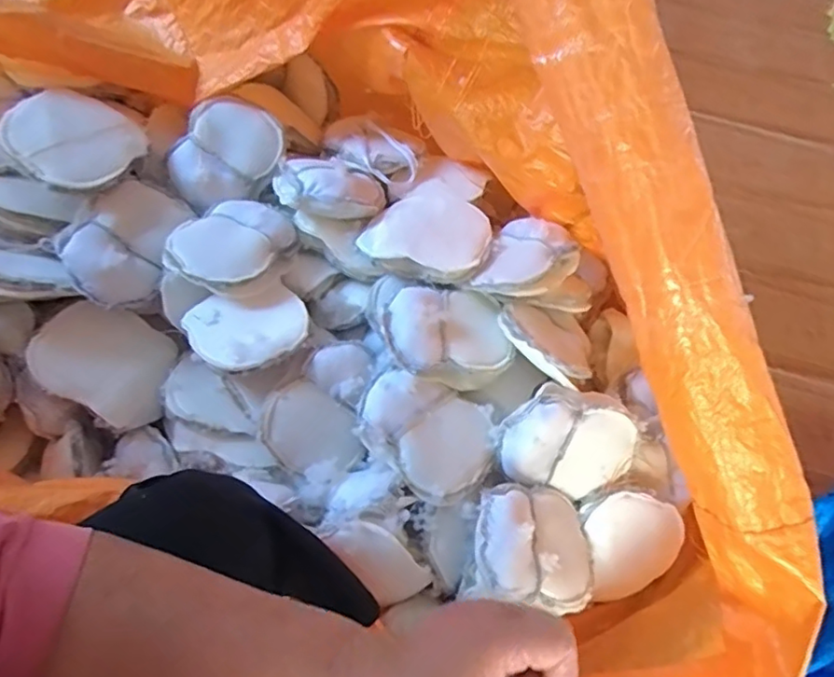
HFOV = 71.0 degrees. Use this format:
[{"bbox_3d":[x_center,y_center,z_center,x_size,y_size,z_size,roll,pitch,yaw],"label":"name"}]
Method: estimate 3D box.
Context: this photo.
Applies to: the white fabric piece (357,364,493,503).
[{"bbox_3d":[0.014,0.111,0.737,0.139,0.041,0.178,-39,70,-20],"label":"white fabric piece"}]

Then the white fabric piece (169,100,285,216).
[{"bbox_3d":[-0.289,-0.273,0.875,0.137,0.037,0.172,33,83,-13],"label":"white fabric piece"}]

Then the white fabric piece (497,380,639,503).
[{"bbox_3d":[0.193,0.143,0.759,0.185,0.157,0.050,5,17,-13],"label":"white fabric piece"}]

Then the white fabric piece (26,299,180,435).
[{"bbox_3d":[-0.414,0.030,0.786,0.174,0.032,0.134,36,70,-12],"label":"white fabric piece"}]

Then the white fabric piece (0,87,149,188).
[{"bbox_3d":[-0.457,-0.269,0.780,0.145,0.033,0.150,50,56,-6],"label":"white fabric piece"}]

